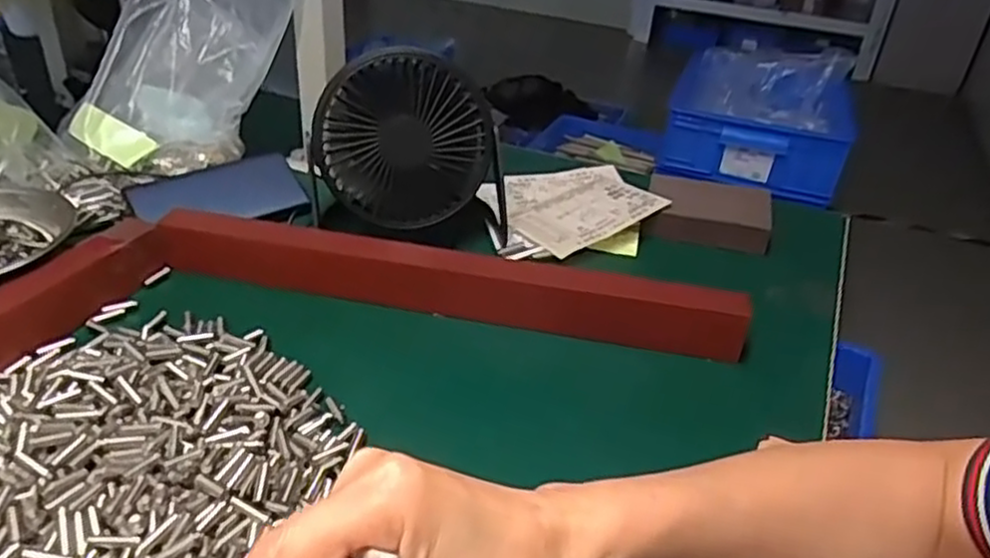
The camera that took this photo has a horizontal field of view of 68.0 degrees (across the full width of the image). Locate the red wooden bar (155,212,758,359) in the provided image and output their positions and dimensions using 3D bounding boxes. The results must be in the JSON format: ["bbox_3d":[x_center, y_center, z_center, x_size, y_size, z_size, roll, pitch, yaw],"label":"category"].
[{"bbox_3d":[-0.037,-0.003,0.495,0.393,0.040,0.029,10,34,8],"label":"red wooden bar"}]

